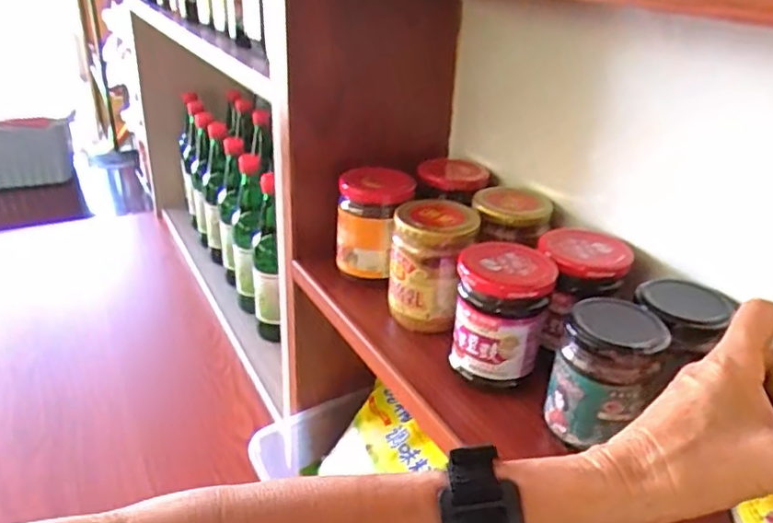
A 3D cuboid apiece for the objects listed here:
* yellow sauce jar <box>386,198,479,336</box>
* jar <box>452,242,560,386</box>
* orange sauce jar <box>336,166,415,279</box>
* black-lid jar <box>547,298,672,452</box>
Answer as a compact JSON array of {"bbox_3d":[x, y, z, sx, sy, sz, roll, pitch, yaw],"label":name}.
[{"bbox_3d":[0.034,0.002,0.493,0.066,0.087,0.062,2,28,-1],"label":"yellow sauce jar"},{"bbox_3d":[0.079,0.038,0.433,0.061,0.085,0.059,2,28,-1],"label":"jar"},{"bbox_3d":[-0.012,-0.034,0.549,0.068,0.083,0.057,2,28,-1],"label":"orange sauce jar"},{"bbox_3d":[0.131,0.066,0.375,0.059,0.074,0.057,14,30,21],"label":"black-lid jar"}]

